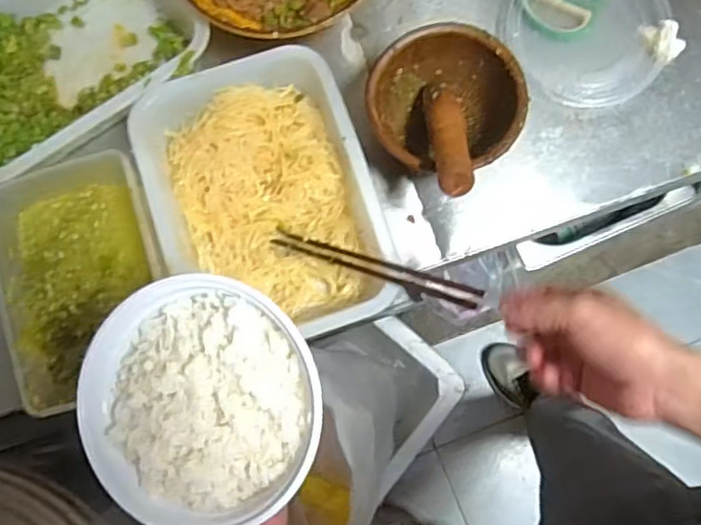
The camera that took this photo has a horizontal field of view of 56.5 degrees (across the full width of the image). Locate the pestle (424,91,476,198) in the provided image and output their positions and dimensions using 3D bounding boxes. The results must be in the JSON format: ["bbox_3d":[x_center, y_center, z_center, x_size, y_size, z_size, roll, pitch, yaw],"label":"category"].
[{"bbox_3d":[0.093,-0.116,0.602,0.038,0.029,0.155,-1,44,1],"label":"pestle"}]

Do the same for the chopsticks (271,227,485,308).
[{"bbox_3d":[0.021,0.004,0.622,0.214,0.017,0.017,18,79,21],"label":"chopsticks"}]

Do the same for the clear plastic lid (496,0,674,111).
[{"bbox_3d":[0.261,-0.258,0.716,0.170,0.018,0.176,0,79,1],"label":"clear plastic lid"}]

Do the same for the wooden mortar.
[{"bbox_3d":[0.093,-0.152,0.657,0.149,0.089,0.145,0,79,1],"label":"wooden mortar"}]

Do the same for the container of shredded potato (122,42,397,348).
[{"bbox_3d":[-0.083,-0.063,0.644,0.207,0.064,0.279,-18,79,-3],"label":"container of shredded potato"}]

